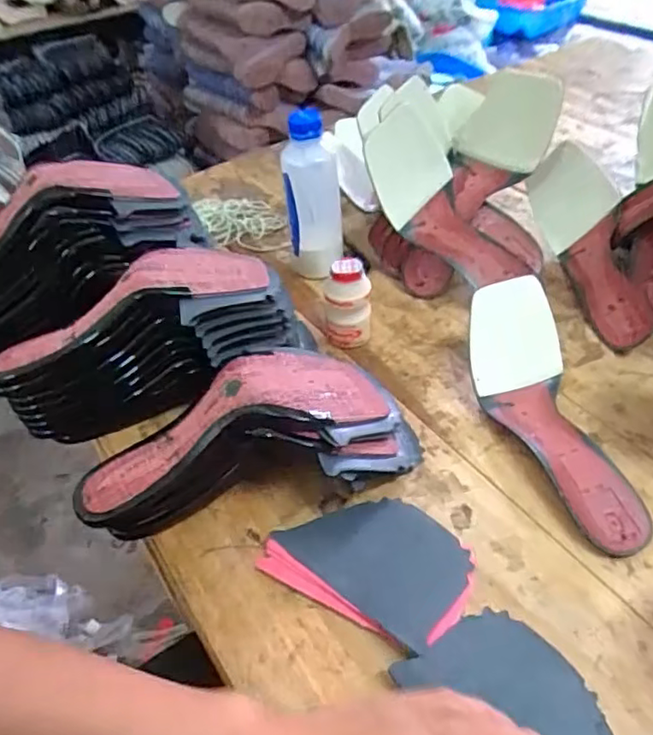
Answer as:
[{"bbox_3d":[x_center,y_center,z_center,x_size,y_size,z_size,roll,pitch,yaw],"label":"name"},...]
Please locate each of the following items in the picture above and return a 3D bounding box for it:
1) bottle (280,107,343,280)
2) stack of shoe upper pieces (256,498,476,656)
[{"bbox_3d":[-0.013,-0.169,0.626,0.056,0.176,0.051,-7,43,-2],"label":"bottle"},{"bbox_3d":[0.033,0.134,0.428,0.134,0.015,0.093,21,49,25],"label":"stack of shoe upper pieces"}]

